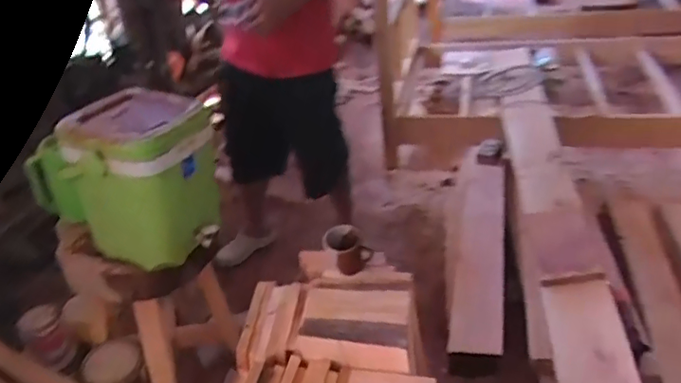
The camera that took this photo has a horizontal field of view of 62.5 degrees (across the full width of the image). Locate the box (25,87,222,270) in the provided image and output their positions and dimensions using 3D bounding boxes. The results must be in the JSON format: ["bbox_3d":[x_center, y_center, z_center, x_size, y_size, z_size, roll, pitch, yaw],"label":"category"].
[{"bbox_3d":[-0.439,-0.032,1.297,0.272,0.335,0.255,3,33,15],"label":"box"}]

